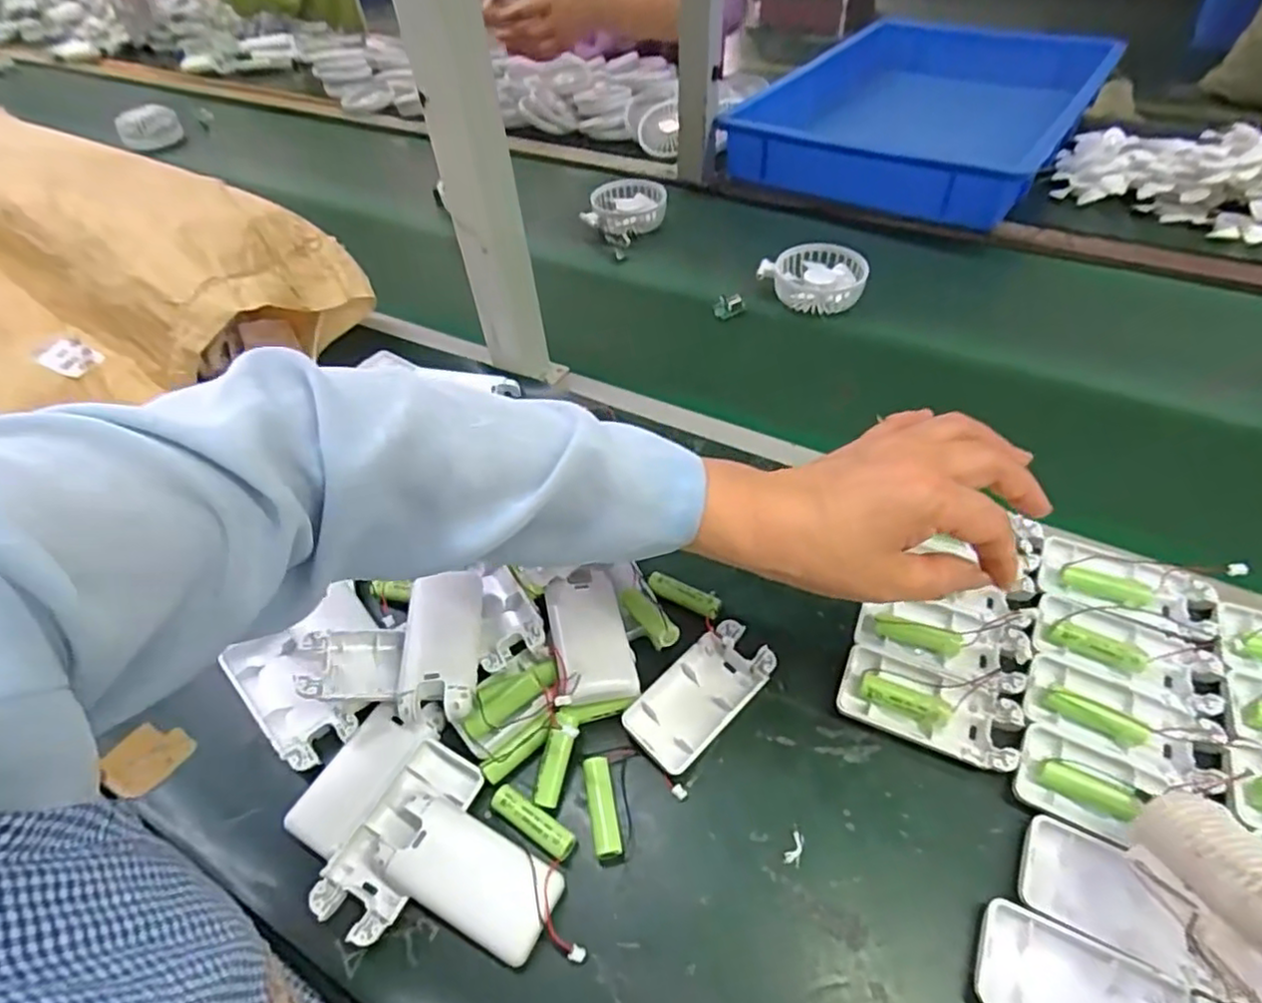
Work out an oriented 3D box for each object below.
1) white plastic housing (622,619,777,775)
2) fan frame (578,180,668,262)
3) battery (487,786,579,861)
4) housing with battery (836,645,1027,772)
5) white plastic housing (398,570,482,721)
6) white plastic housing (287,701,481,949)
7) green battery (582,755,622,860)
[{"bbox_3d":[0.042,0.115,0.396,0.094,0.018,0.045,-37,55,-24],"label":"white plastic housing"},{"bbox_3d":[-0.006,-0.346,0.800,0.084,0.036,0.124,29,58,27],"label":"fan frame"},{"bbox_3d":[-0.052,0.172,0.357,0.051,0.014,0.015,25,56,25],"label":"battery"},{"bbox_3d":[0.171,0.113,0.383,0.094,0.023,0.054,15,52,18],"label":"housing with battery"},{"bbox_3d":[-0.113,0.084,0.399,0.048,0.018,0.086,-6,49,0],"label":"white plastic housing"},{"bbox_3d":[-0.140,0.171,0.365,0.082,0.022,0.095,21,54,22],"label":"white plastic housing"},{"bbox_3d":[-0.016,0.164,0.357,0.014,0.018,0.049,-10,49,-3],"label":"green battery"}]

